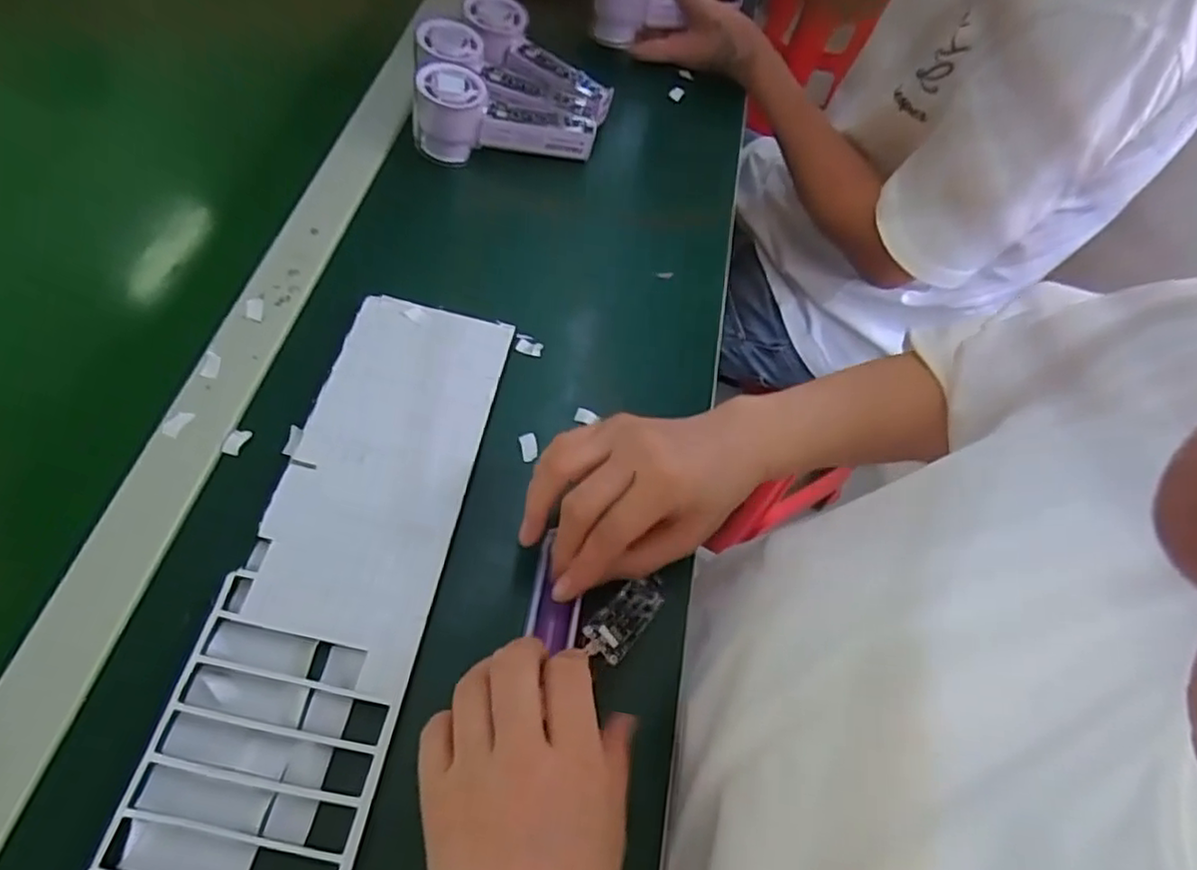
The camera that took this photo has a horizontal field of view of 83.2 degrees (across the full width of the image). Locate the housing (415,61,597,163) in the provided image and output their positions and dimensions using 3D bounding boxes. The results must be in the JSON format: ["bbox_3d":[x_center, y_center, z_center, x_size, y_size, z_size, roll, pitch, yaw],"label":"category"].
[{"bbox_3d":[-0.081,-0.267,0.578,0.149,0.061,0.054,3,58,-18],"label":"housing"}]

